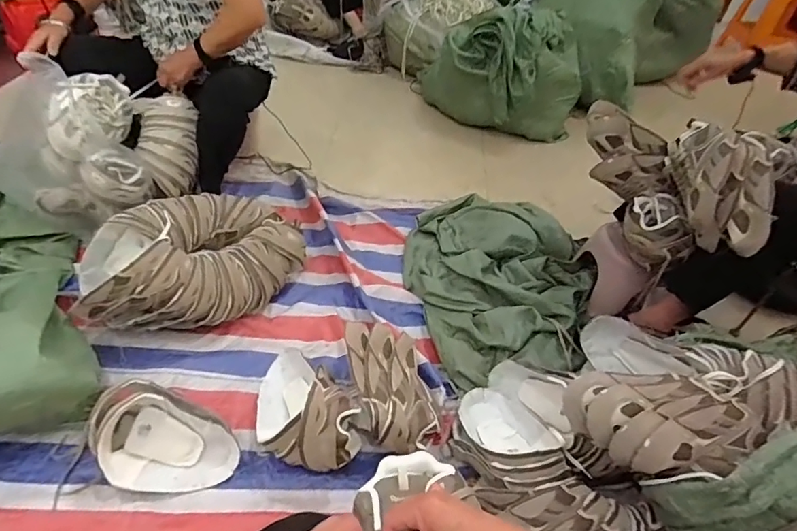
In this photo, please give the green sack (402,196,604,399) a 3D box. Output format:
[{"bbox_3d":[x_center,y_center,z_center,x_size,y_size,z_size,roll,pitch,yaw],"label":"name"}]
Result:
[{"bbox_3d":[0.279,0.017,1.298,0.484,0.122,0.614,-6,44,-14],"label":"green sack"}]

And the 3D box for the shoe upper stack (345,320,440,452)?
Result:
[{"bbox_3d":[-0.015,0.256,0.969,0.154,0.148,0.267,-9,44,-17],"label":"shoe upper stack"}]

